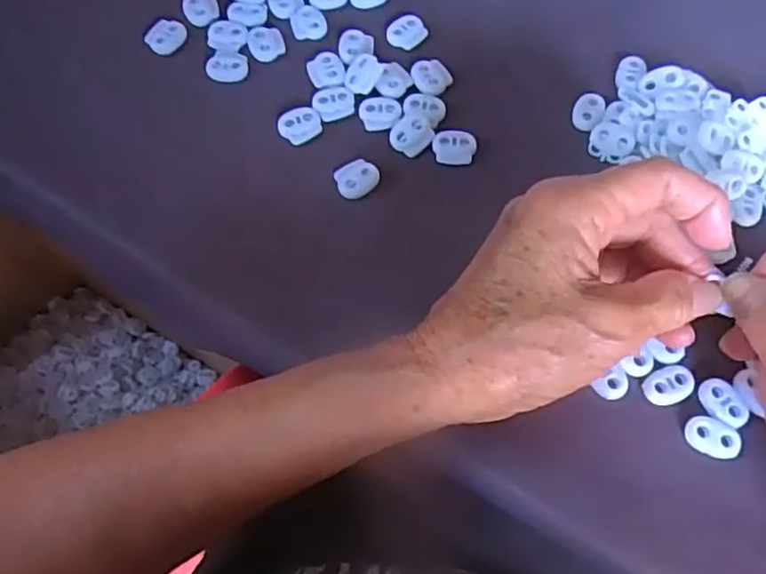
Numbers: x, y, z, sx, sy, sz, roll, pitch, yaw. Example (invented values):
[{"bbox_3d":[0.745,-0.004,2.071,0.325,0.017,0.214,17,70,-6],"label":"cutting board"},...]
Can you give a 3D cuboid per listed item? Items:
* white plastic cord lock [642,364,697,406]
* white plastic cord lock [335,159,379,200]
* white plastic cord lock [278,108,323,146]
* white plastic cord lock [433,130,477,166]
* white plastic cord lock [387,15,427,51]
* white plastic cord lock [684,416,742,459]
[{"bbox_3d":[0.126,0.042,0.291,0.023,0.004,0.016,-18,68,-7],"label":"white plastic cord lock"},{"bbox_3d":[-0.013,-0.055,0.338,0.022,0.006,0.018,-28,69,-11],"label":"white plastic cord lock"},{"bbox_3d":[-0.044,-0.086,0.350,0.022,0.004,0.019,-30,70,-12],"label":"white plastic cord lock"},{"bbox_3d":[0.037,-0.073,0.343,0.022,0.004,0.020,0,67,0],"label":"white plastic cord lock"},{"bbox_3d":[0.013,-0.144,0.372,0.020,0.004,0.024,37,72,15],"label":"white plastic cord lock"},{"bbox_3d":[0.141,0.064,0.284,0.022,0.004,0.014,24,69,10],"label":"white plastic cord lock"}]

